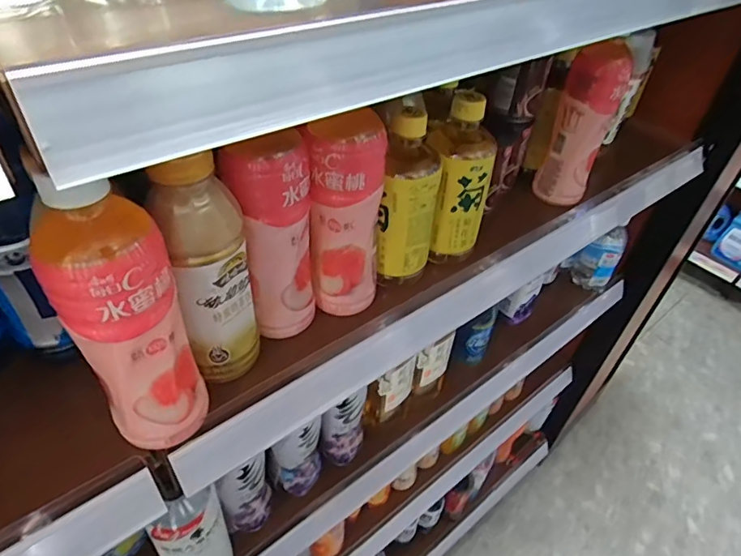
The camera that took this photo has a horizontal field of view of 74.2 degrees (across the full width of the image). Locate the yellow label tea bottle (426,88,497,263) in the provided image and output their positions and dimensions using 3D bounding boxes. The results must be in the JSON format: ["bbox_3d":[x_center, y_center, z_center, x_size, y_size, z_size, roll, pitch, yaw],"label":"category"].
[{"bbox_3d":[0.087,-0.092,0.487,0.062,0.164,0.054,13,45,8],"label":"yellow label tea bottle"}]

